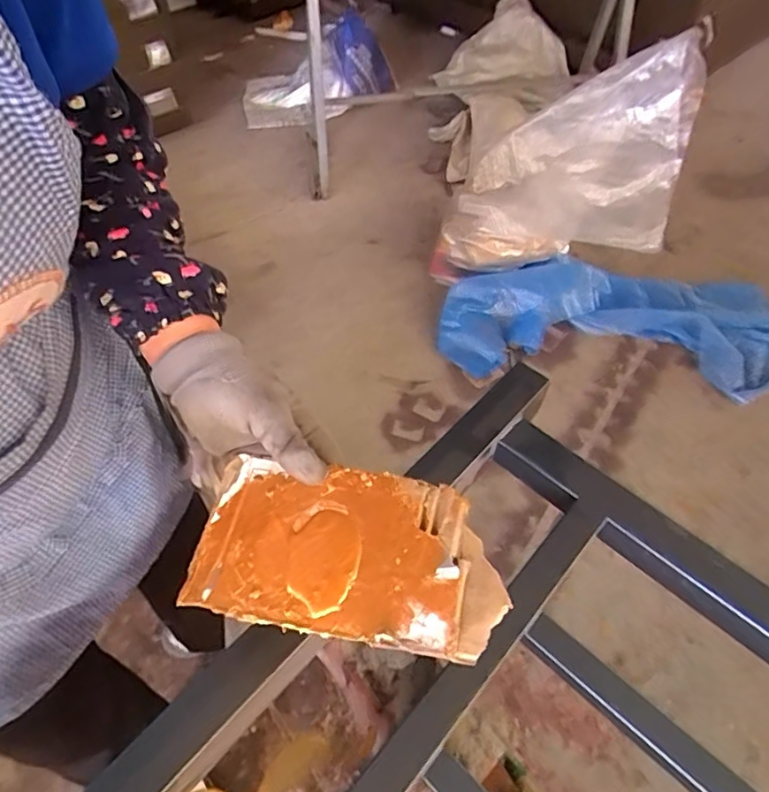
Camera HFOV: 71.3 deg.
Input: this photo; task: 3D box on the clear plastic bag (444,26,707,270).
[{"bbox_3d":[0.487,-0.625,1.483,0.586,0.498,0.343,14,50,10],"label":"clear plastic bag"}]

